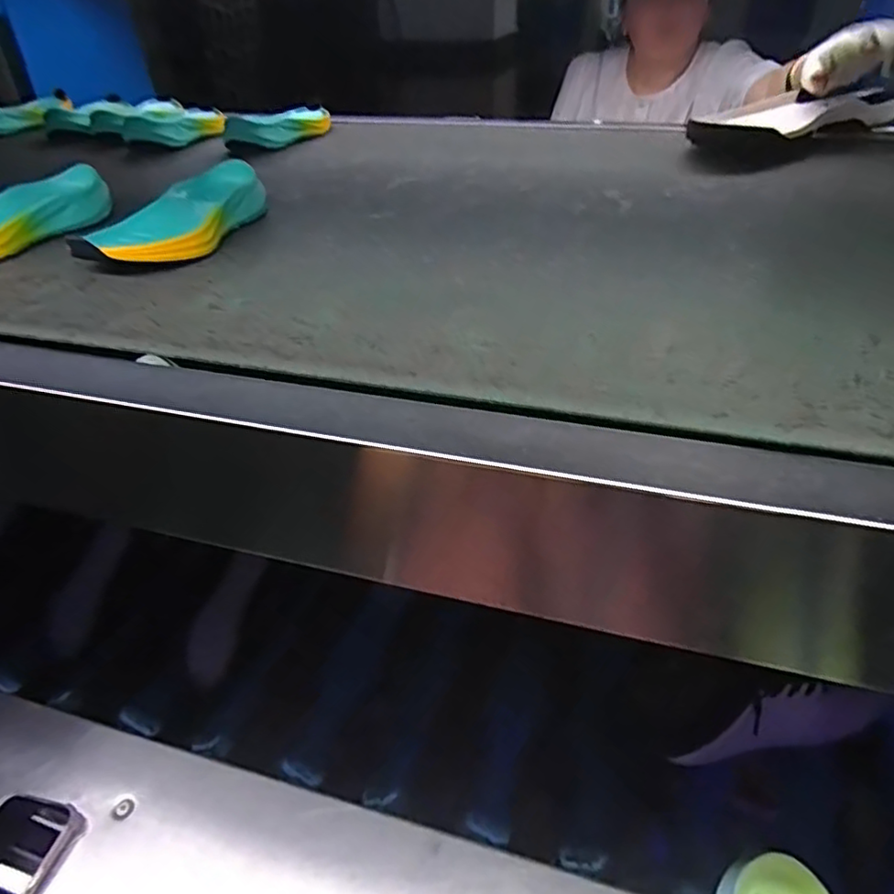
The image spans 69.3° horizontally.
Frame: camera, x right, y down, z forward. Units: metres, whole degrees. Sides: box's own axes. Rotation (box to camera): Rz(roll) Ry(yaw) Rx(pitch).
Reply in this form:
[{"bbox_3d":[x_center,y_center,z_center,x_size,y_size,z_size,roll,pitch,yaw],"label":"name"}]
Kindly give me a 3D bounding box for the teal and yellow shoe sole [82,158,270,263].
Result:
[{"bbox_3d":[-0.230,-0.192,0.538,0.078,0.043,0.171,9,38,15],"label":"teal and yellow shoe sole"}]

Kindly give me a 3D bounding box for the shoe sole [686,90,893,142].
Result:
[{"bbox_3d":[0.421,-0.388,0.775,0.281,0.045,0.114,-26,42,-28],"label":"shoe sole"}]

